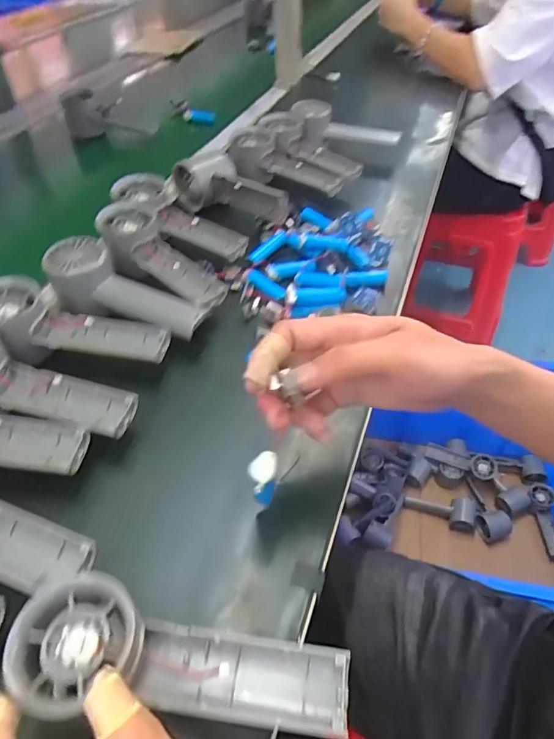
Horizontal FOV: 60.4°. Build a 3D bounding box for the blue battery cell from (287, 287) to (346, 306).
[{"bbox_3d":[0.038,-0.069,0.445,0.058,0.019,0.021,-8,48,-7],"label":"blue battery cell"}]

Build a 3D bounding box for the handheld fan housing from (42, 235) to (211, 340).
[{"bbox_3d":[-0.136,-0.068,0.419,0.155,0.043,0.058,20,50,17],"label":"handheld fan housing"}]

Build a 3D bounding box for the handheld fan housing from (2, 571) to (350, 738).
[{"bbox_3d":[-0.046,0.145,0.233,0.160,0.026,0.054,14,47,-4],"label":"handheld fan housing"}]

